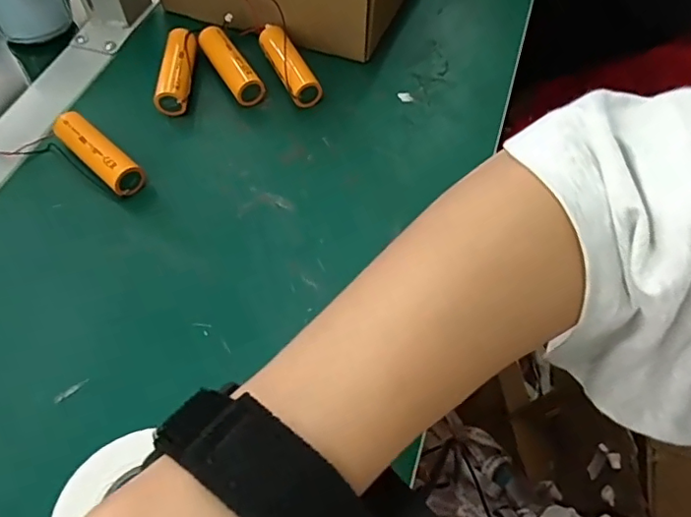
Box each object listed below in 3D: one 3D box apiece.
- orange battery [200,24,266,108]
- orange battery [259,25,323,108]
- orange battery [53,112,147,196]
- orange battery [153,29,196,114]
[{"bbox_3d":[-0.086,-0.143,0.407,0.022,0.023,0.071,-26,61,-18],"label":"orange battery"},{"bbox_3d":[-0.042,-0.144,0.406,0.022,0.023,0.073,-22,60,-15],"label":"orange battery"},{"bbox_3d":[-0.161,-0.069,0.357,0.071,0.021,0.021,39,63,22],"label":"orange battery"},{"bbox_3d":[-0.122,-0.137,0.402,0.024,0.022,0.070,0,56,-2],"label":"orange battery"}]

